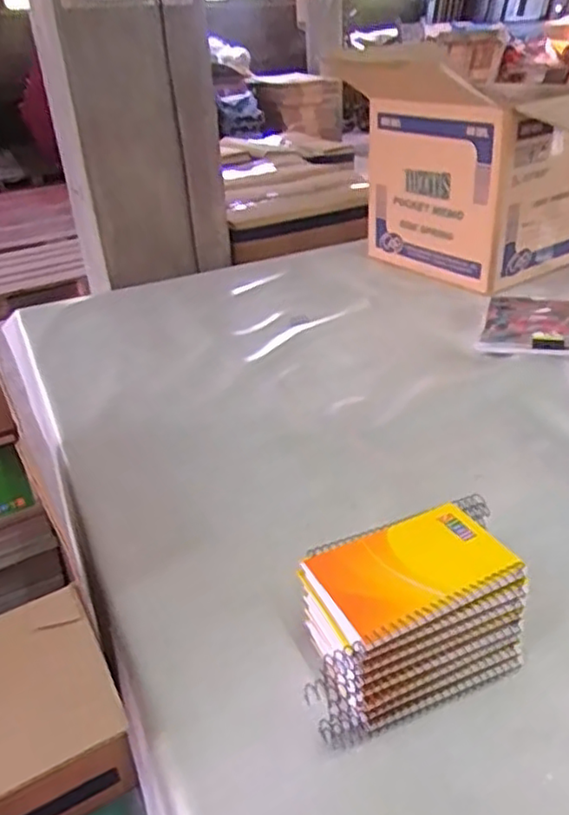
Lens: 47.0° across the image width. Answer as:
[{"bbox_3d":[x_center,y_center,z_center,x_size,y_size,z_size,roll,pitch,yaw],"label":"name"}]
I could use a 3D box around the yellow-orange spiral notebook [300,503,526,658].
[{"bbox_3d":[0.087,0.111,0.453,0.131,0.015,0.081,-16,33,-20],"label":"yellow-orange spiral notebook"}]

